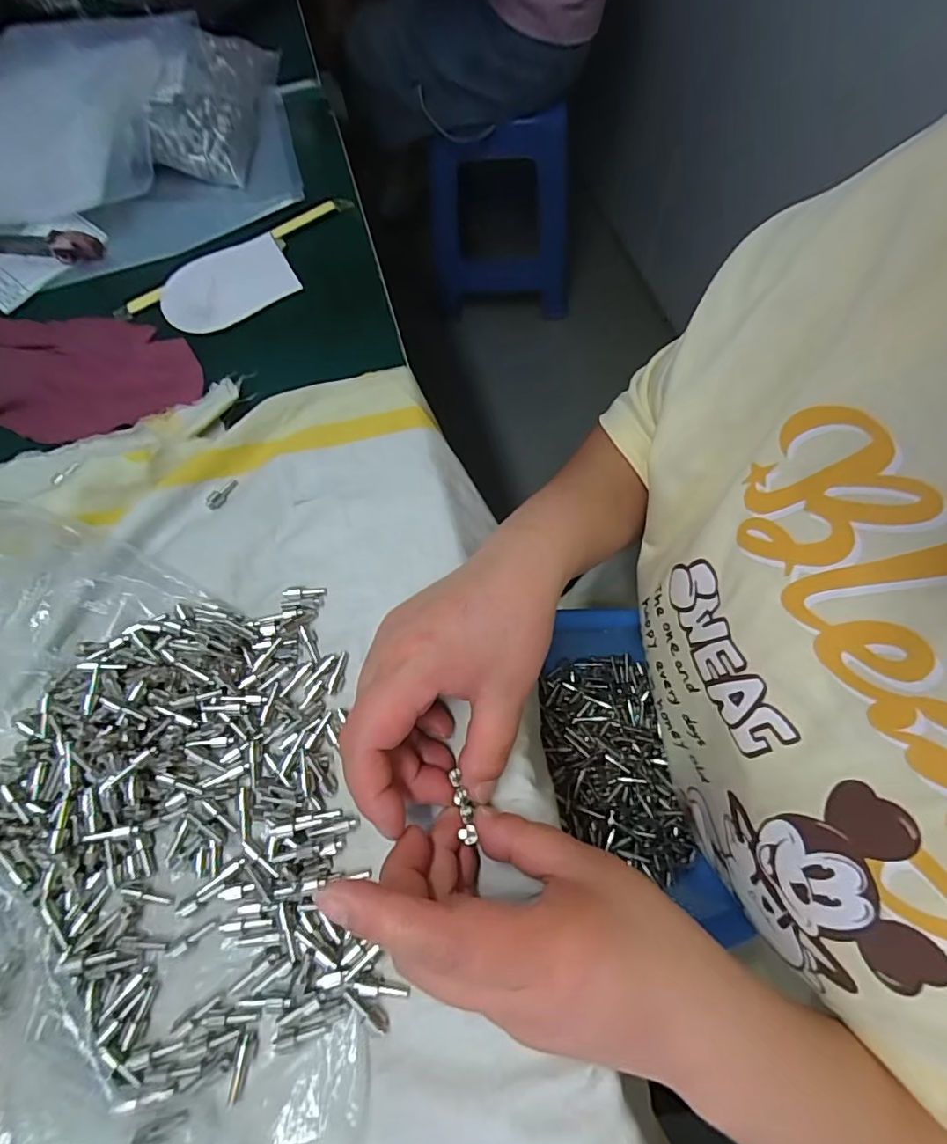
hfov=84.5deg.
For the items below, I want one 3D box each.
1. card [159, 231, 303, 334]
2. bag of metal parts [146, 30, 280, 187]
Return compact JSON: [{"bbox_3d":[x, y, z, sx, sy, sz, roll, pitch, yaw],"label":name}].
[{"bbox_3d":[-0.185,-0.215,0.392,0.096,0.005,0.076,-28,71,-8],"label":"card"},{"bbox_3d":[-0.221,-0.412,0.460,0.073,0.029,0.172,15,65,-21],"label":"bag of metal parts"}]

